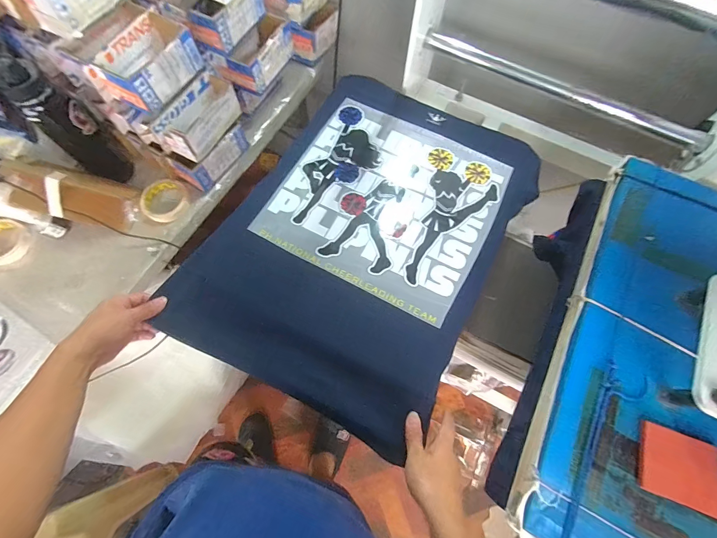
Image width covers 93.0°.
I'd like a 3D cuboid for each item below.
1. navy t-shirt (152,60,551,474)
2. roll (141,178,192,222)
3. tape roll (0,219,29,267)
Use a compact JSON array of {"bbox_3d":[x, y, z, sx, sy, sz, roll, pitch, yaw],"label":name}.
[{"bbox_3d":[0.022,-0.062,0.621,0.428,0.082,0.617,30,71,9],"label":"navy t-shirt"},{"bbox_3d":[-0.408,-0.146,0.726,0.094,0.021,0.096,1,69,-2],"label":"roll"},{"bbox_3d":[-0.724,-0.050,0.693,0.105,0.020,0.092,35,72,11],"label":"tape roll"}]

